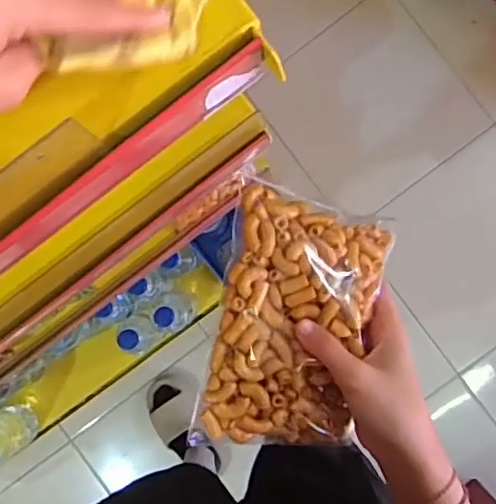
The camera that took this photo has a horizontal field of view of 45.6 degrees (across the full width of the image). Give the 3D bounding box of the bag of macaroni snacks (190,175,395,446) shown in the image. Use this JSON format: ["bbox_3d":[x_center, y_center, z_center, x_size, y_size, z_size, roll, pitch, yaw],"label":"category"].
[{"bbox_3d":[0.034,0.048,0.409,0.107,0.035,0.172,11,90,2],"label":"bag of macaroni snacks"}]

